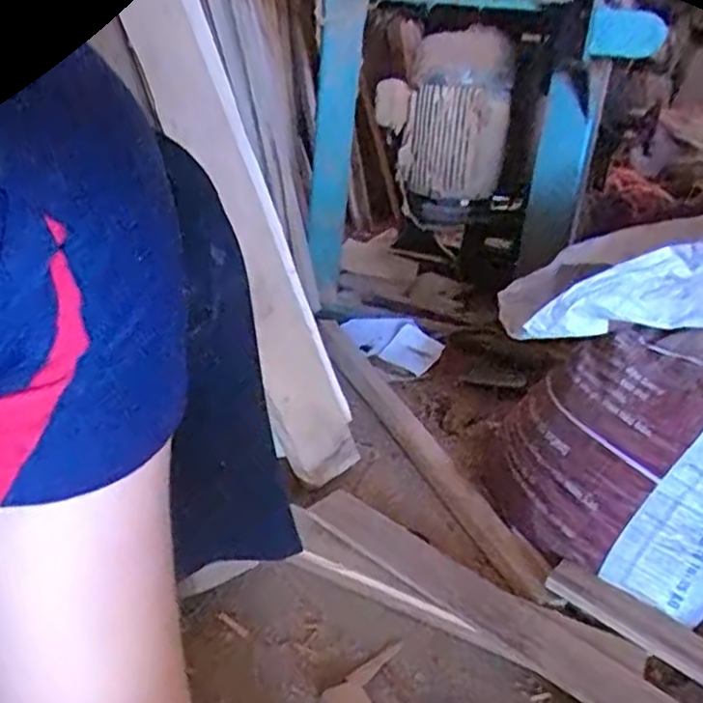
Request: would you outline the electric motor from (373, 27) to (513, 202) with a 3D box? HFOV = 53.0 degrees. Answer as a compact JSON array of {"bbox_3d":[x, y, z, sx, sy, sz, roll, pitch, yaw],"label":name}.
[{"bbox_3d":[0.194,-0.508,1.502,0.271,0.313,0.303,6,23,-2],"label":"electric motor"}]

